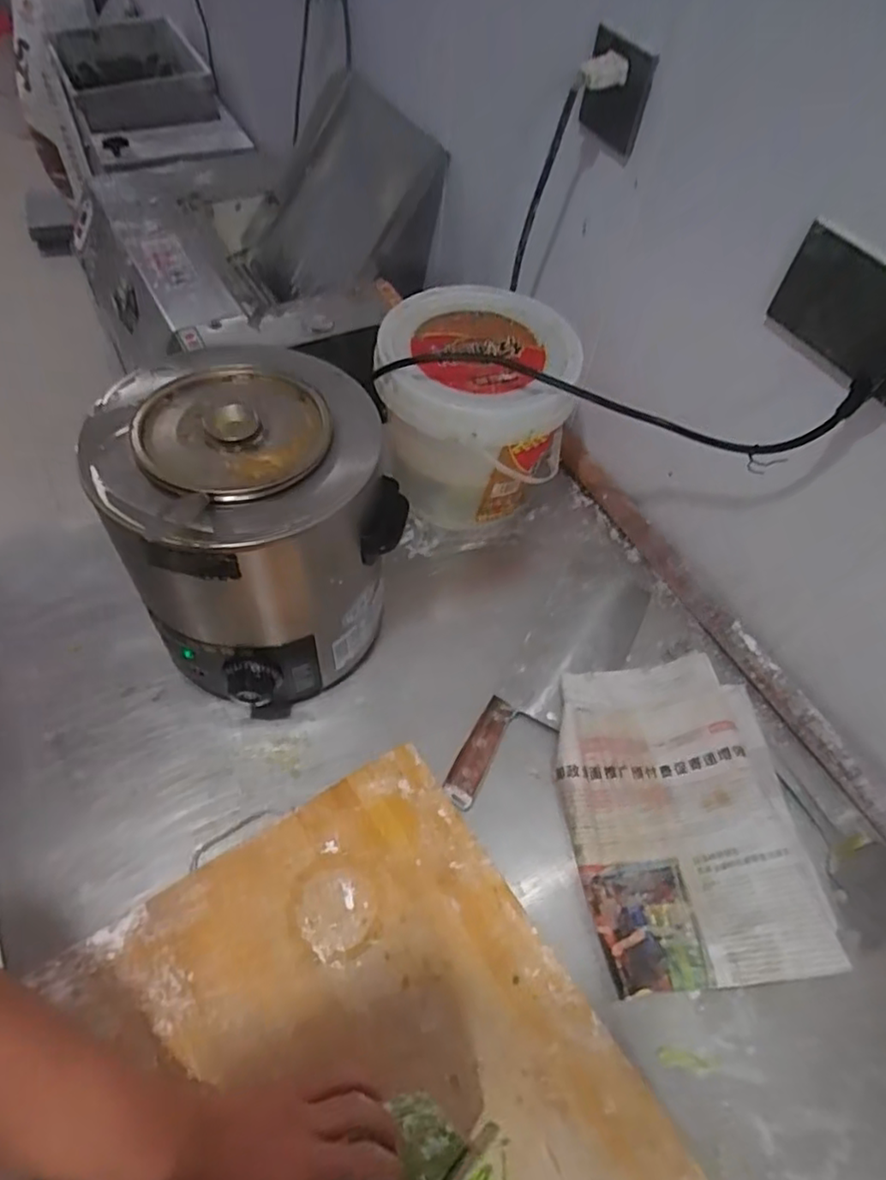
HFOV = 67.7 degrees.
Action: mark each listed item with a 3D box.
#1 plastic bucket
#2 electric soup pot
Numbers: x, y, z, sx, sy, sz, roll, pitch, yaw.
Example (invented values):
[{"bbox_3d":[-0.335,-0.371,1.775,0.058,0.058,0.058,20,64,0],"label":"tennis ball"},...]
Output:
[{"bbox_3d":[0.033,-0.202,0.805,0.212,0.239,0.204,3,55,-4],"label":"plastic bucket"},{"bbox_3d":[-0.179,-0.045,0.637,0.224,0.285,0.222,3,55,-4],"label":"electric soup pot"}]

